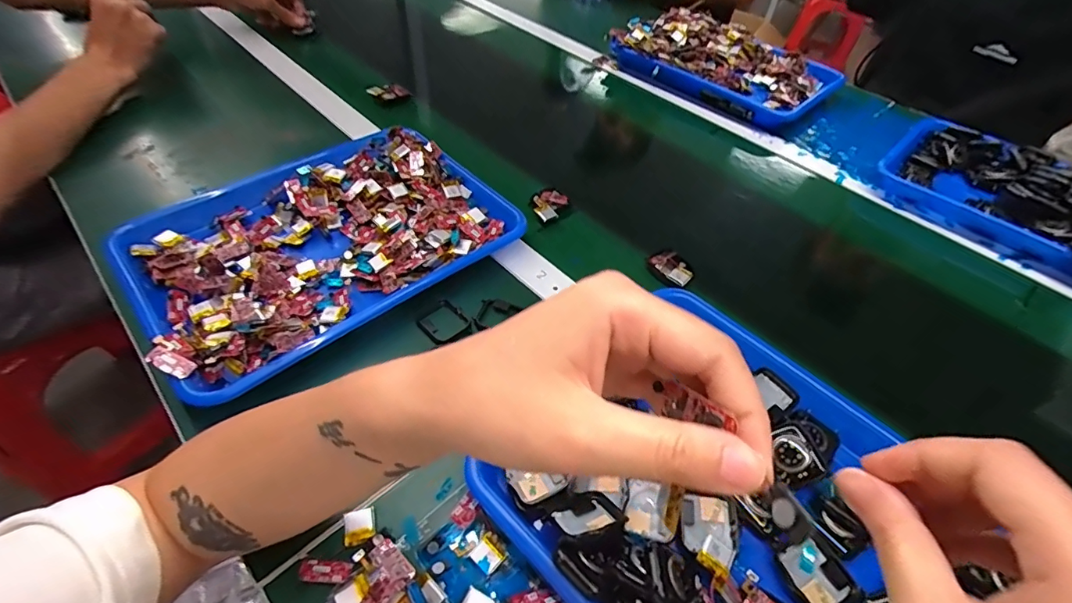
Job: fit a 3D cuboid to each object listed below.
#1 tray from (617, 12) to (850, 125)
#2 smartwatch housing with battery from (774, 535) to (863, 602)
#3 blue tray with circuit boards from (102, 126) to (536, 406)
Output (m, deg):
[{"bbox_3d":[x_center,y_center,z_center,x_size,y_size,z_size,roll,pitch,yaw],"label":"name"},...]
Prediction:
[{"bbox_3d":[0.300,-0.393,0.798,0.348,0.057,0.209,32,53,20],"label":"tray"},{"bbox_3d":[0.172,0.167,0.297,0.032,0.005,0.038,-20,54,-21],"label":"smartwatch housing with battery"},{"bbox_3d":[-0.205,-0.065,0.477,0.329,0.043,0.256,-32,59,-29],"label":"blue tray with circuit boards"}]

